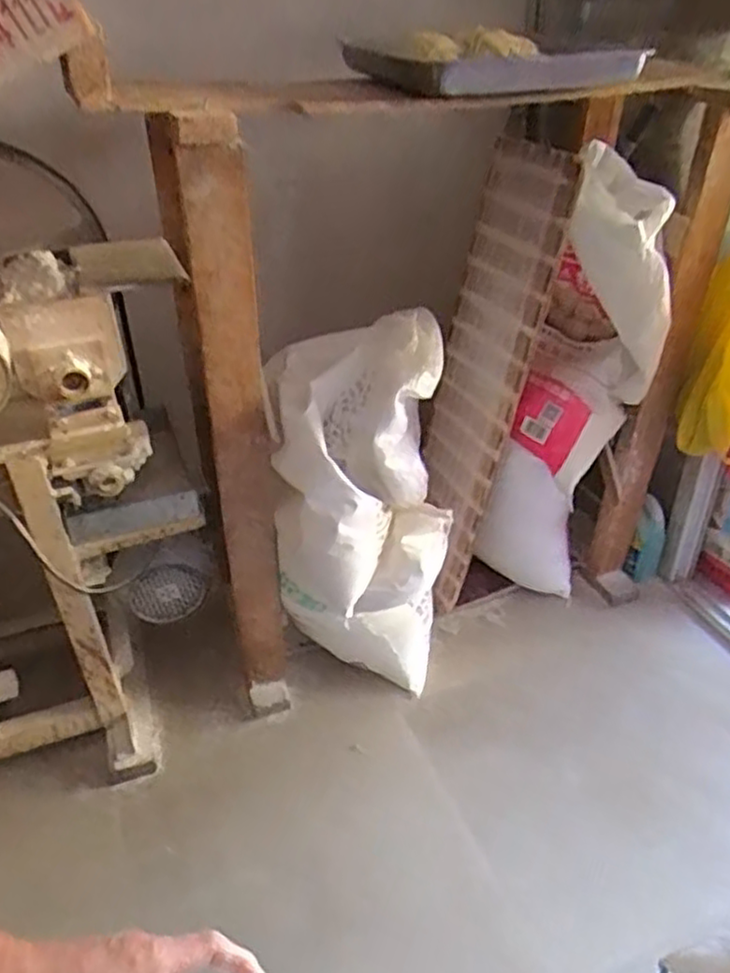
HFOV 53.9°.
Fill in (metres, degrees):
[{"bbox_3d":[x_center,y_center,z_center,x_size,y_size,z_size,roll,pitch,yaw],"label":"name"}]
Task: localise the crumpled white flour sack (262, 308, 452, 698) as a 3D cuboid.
[{"bbox_3d":[-0.009,0.074,1.431,0.321,0.724,0.345,-5,35,-5],"label":"crumpled white flour sack"}]

